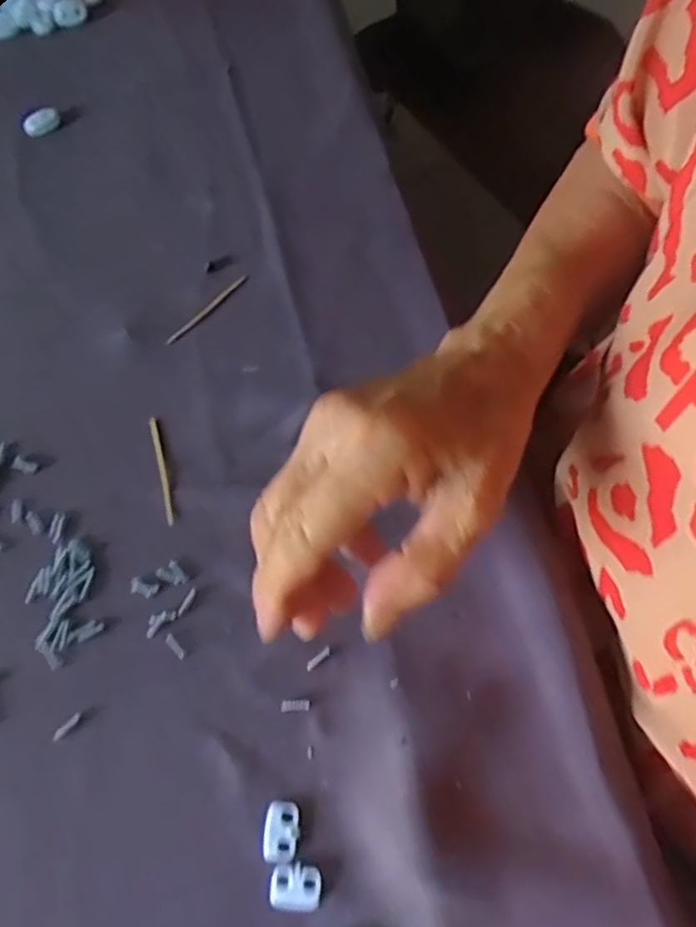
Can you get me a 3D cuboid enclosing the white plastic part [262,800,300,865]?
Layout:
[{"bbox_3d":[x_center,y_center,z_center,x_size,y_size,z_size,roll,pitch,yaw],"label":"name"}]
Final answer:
[{"bbox_3d":[-0.026,0.143,0.257,0.014,0.004,0.021,-1,62,1],"label":"white plastic part"}]

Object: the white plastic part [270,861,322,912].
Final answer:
[{"bbox_3d":[-0.020,0.159,0.248,0.019,0.004,0.015,-1,62,1],"label":"white plastic part"}]

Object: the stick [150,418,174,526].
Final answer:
[{"bbox_3d":[-0.092,0.003,0.325,0.004,0.004,0.058,-14,63,-6],"label":"stick"}]

